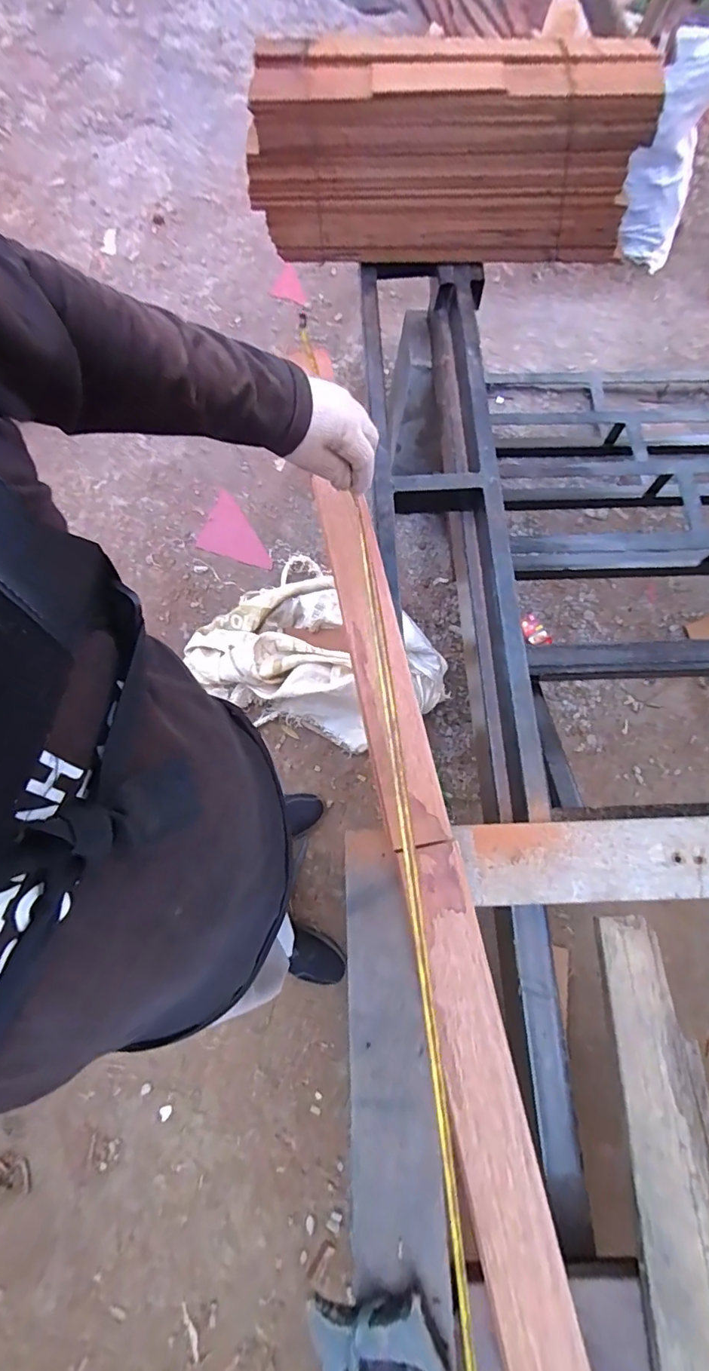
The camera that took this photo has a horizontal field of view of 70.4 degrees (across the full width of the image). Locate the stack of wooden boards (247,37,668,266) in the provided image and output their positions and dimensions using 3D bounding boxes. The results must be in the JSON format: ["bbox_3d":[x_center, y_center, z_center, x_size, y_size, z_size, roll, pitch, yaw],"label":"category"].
[{"bbox_3d":[0.144,-0.859,0.819,0.604,0.213,0.158,-1,71,0],"label":"stack of wooden boards"}]

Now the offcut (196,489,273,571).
[{"bbox_3d":[-0.327,-0.453,1.482,0.237,0.019,0.189,20,71,4],"label":"offcut"}]

